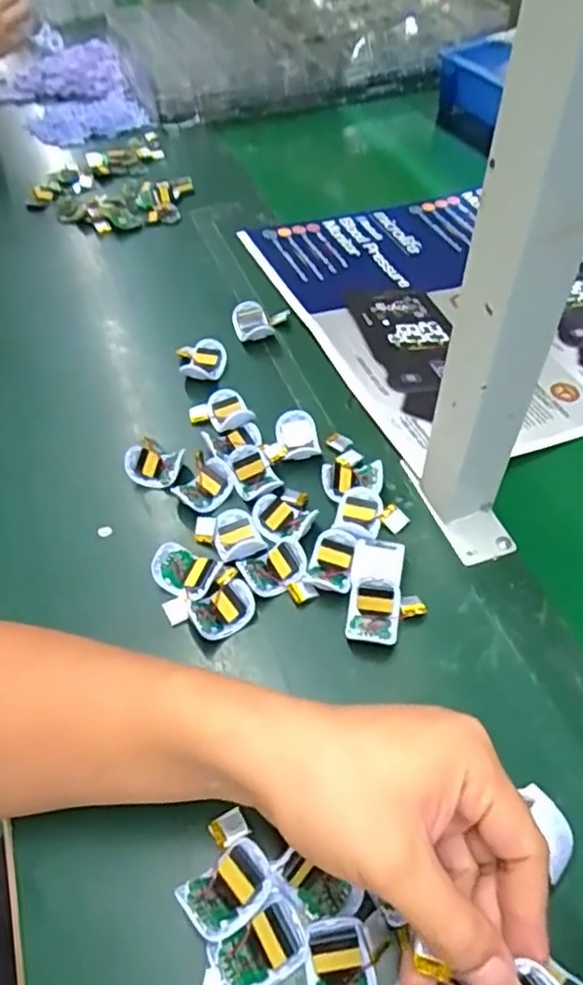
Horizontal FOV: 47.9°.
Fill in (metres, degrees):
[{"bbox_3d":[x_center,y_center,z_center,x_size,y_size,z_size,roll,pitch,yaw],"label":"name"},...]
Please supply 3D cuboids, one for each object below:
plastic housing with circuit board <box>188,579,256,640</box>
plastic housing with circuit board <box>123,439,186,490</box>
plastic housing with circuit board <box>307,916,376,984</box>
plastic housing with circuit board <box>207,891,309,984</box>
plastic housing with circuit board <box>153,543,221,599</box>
[{"bbox_3d":[-0.043,0.071,0.406,0.039,0.014,0.030,-24,54,-16],"label":"plastic housing with circuit board"},{"bbox_3d":[-0.100,-0.020,0.484,0.040,0.020,0.033,15,53,14],"label":"plastic housing with circuit board"},{"bbox_3d":[0.022,0.213,0.288,0.029,0.009,0.041,-8,51,-4],"label":"plastic housing with circuit board"},{"bbox_3d":[-0.014,0.206,0.295,0.040,0.011,0.028,-28,55,-19],"label":"plastic housing with circuit board"},{"bbox_3d":[-0.068,0.050,0.421,0.041,0.017,0.028,22,56,19],"label":"plastic housing with circuit board"}]

